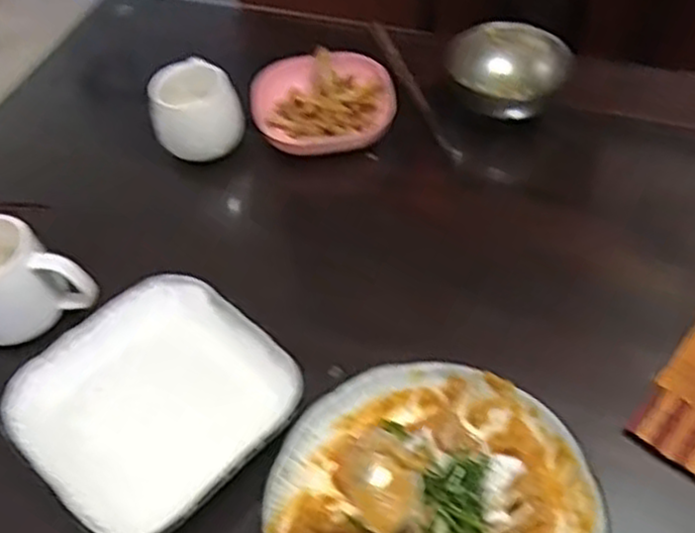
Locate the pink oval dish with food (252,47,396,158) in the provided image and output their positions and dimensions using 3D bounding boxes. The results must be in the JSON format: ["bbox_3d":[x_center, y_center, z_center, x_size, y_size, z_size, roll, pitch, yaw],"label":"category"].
[{"bbox_3d":[-0.026,-0.185,0.839,0.155,0.033,0.147,9,53,13],"label":"pink oval dish with food"}]

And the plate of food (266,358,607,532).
[{"bbox_3d":[0.058,0.165,0.522,0.211,0.053,0.212,-3,51,4],"label":"plate of food"}]

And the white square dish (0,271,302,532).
[{"bbox_3d":[-0.155,0.107,0.616,0.200,0.031,0.196,35,62,28],"label":"white square dish"}]

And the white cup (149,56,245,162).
[{"bbox_3d":[-0.162,-0.167,0.818,0.087,0.092,0.095,-3,51,4],"label":"white cup"}]

